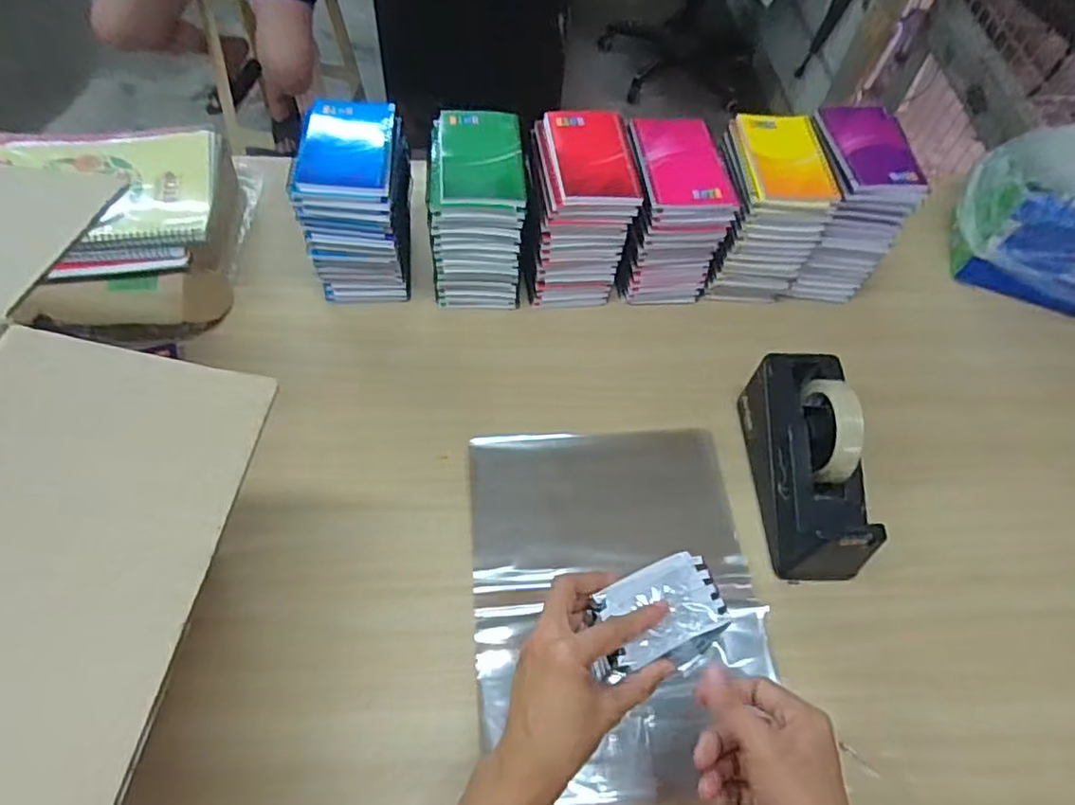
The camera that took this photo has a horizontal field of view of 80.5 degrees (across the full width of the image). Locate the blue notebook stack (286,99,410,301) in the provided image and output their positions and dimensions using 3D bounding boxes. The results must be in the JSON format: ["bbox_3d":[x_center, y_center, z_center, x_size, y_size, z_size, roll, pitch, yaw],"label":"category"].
[{"bbox_3d":[-0.190,-0.210,0.691,0.090,0.164,0.131,3,58,-3],"label":"blue notebook stack"}]

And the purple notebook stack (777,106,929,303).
[{"bbox_3d":[0.350,-0.219,0.737,0.100,0.173,0.124,1,58,-4],"label":"purple notebook stack"}]

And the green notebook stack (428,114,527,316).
[{"bbox_3d":[-0.065,-0.205,0.699,0.089,0.169,0.133,1,58,-4],"label":"green notebook stack"}]

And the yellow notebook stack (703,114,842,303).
[{"bbox_3d":[0.252,-0.215,0.729,0.105,0.165,0.132,0,58,-5],"label":"yellow notebook stack"}]

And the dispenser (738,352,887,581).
[{"bbox_3d":[0.257,0.052,0.594,0.073,0.114,0.201,1,58,-4],"label":"dispenser"}]

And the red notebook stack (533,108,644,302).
[{"bbox_3d":[0.042,-0.208,0.709,0.099,0.170,0.135,-2,58,-6],"label":"red notebook stack"}]

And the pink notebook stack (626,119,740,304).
[{"bbox_3d":[0.145,-0.211,0.722,0.101,0.162,0.130,-5,58,-8],"label":"pink notebook stack"}]

